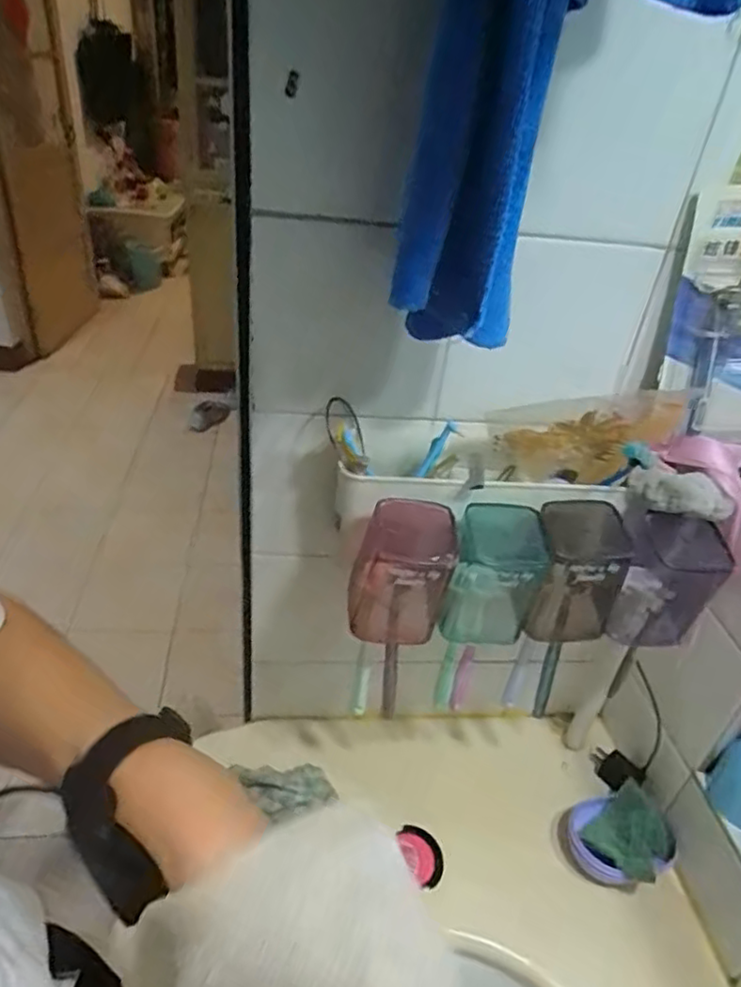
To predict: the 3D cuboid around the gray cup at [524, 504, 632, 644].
[{"bbox_3d":[0.165,0.068,0.513,0.067,0.107,0.069,15,35,13],"label":"gray cup"}]

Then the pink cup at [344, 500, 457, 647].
[{"bbox_3d":[0.021,0.066,0.489,0.071,0.109,0.056,13,34,11],"label":"pink cup"}]

